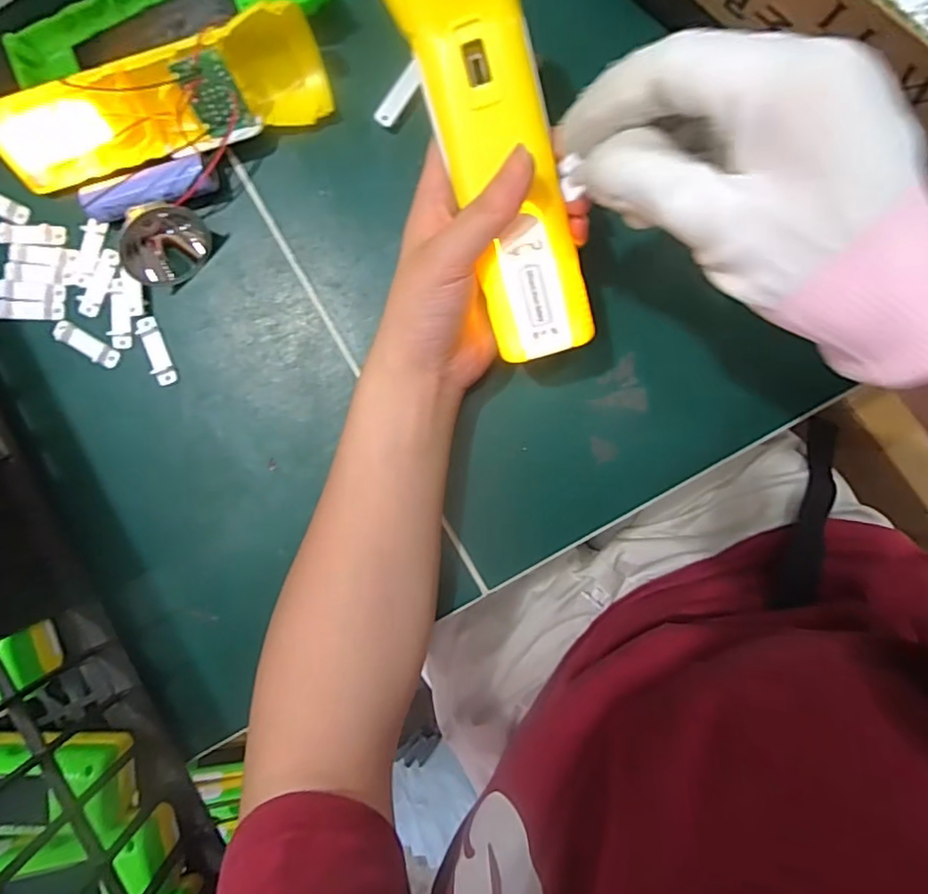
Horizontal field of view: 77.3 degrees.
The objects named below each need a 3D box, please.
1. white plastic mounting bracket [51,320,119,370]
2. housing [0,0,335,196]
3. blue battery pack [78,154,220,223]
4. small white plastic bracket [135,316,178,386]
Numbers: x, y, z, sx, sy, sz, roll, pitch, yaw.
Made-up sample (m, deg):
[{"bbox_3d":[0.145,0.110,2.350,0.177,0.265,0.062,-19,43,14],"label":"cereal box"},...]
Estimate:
[{"bbox_3d":[-0.203,-0.055,0.311,0.038,0.004,0.011,30,92,1],"label":"white plastic mounting bracket"},{"bbox_3d":[-0.151,-0.165,0.286,0.166,0.042,0.045,-18,92,3],"label":"housing"},{"bbox_3d":[-0.160,-0.131,0.299,0.066,0.019,0.021,-13,91,3],"label":"blue battery pack"},{"bbox_3d":[-0.166,-0.051,0.311,0.011,0.005,0.037,-21,90,3],"label":"small white plastic bracket"}]

